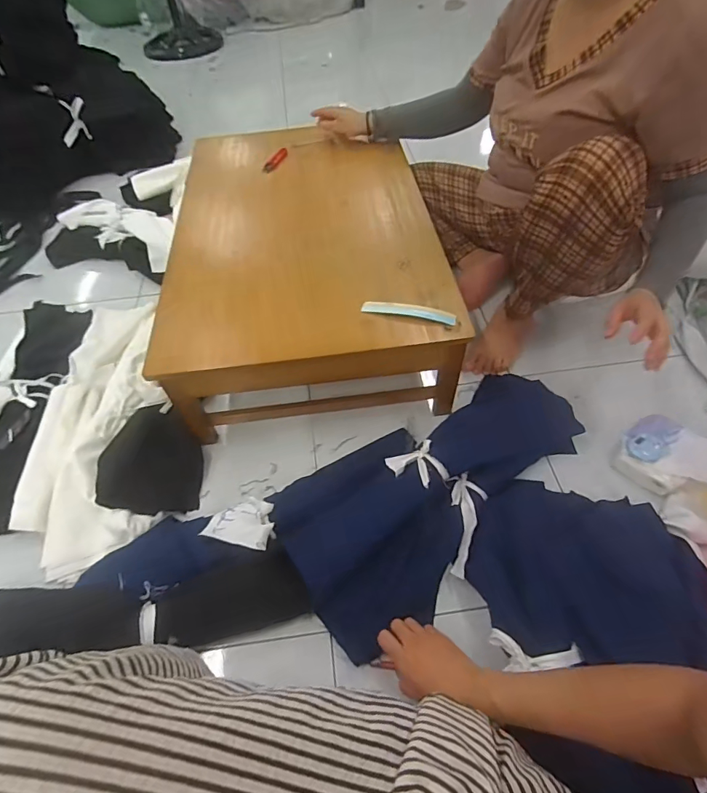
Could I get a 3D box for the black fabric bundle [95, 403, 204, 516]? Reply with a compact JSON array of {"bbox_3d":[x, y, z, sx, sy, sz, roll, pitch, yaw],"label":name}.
[{"bbox_3d":[-0.342,0.108,0.768,0.148,0.070,0.186,-4,53,0],"label":"black fabric bundle"}]

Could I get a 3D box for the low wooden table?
[{"bbox_3d":[-0.099,-0.284,0.943,0.486,0.216,0.714,-8,53,-2],"label":"low wooden table"}]

